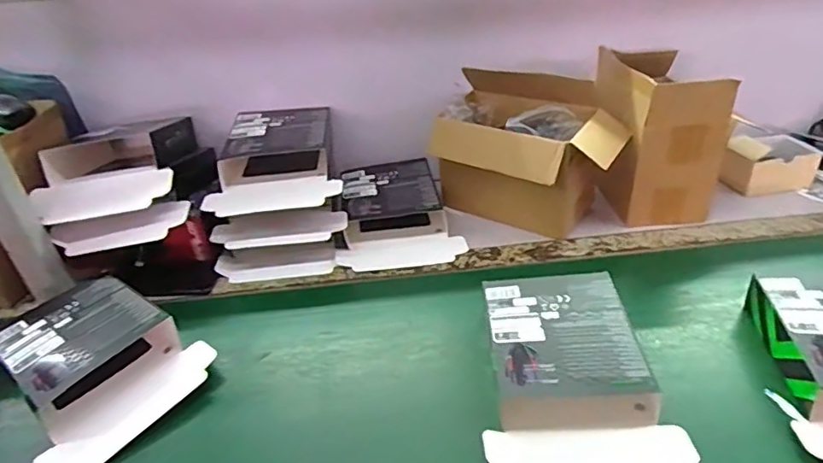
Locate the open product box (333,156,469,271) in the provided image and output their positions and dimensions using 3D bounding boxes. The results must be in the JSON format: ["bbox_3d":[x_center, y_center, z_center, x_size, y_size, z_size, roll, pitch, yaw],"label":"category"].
[{"bbox_3d":[-0.022,-0.036,0.896,0.193,0.065,0.239,-5,32,-1],"label":"open product box"}]

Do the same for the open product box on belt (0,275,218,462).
[{"bbox_3d":[-0.367,0.154,0.637,0.225,0.075,0.190,21,40,34],"label":"open product box on belt"}]

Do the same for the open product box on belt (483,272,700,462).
[{"bbox_3d":[0.170,0.150,0.598,0.195,0.065,0.246,-4,32,1],"label":"open product box on belt"}]

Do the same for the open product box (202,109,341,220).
[{"bbox_3d":[-0.216,-0.120,0.861,0.191,0.067,0.234,-8,32,-6],"label":"open product box"}]

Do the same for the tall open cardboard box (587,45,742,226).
[{"bbox_3d":[0.392,-0.165,0.903,0.131,0.224,0.236,-4,32,0],"label":"tall open cardboard box"}]

